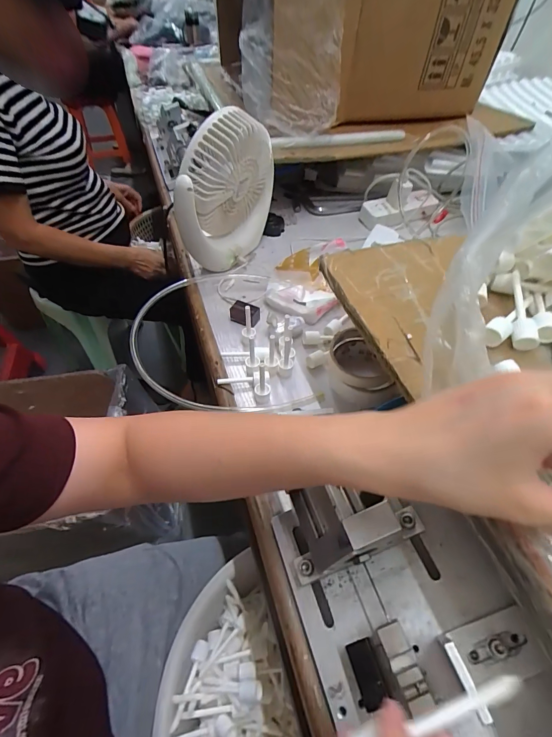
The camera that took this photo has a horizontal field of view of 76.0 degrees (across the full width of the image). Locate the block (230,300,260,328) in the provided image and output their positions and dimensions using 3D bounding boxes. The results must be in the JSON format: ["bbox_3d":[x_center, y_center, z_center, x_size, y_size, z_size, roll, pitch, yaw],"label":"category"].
[{"bbox_3d":[-0.045,-0.080,0.517,0.039,0.024,0.026,18,53,14],"label":"block"}]

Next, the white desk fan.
[{"bbox_3d":[-0.070,-0.263,0.546,0.069,0.205,0.190,25,55,19],"label":"white desk fan"}]

